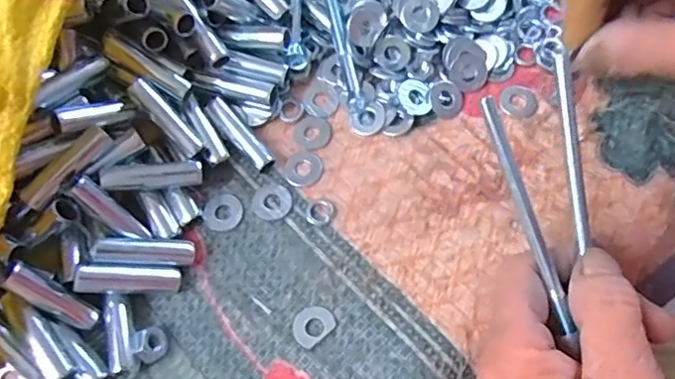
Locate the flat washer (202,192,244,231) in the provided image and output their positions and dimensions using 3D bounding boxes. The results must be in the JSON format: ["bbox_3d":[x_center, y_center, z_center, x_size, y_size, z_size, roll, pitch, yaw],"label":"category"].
[{"bbox_3d":[-0.054,0.011,0.278,0.018,0.004,0.018,-1,69,1],"label":"flat washer"}]

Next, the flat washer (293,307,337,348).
[{"bbox_3d":[-0.011,0.058,0.252,0.018,0.004,0.015,-39,73,-12],"label":"flat washer"}]

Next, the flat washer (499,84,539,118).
[{"bbox_3d":[0.091,-0.044,0.292,0.019,0.004,0.018,-1,69,1],"label":"flat washer"}]

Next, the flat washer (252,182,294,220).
[{"bbox_3d":[-0.031,0.006,0.279,0.019,0.004,0.018,28,72,11],"label":"flat washer"}]

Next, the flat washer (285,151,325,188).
[{"bbox_3d":[-0.016,-0.010,0.285,0.019,0.004,0.018,-1,69,1],"label":"flat washer"}]

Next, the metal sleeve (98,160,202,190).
[{"bbox_3d":[-0.083,-0.006,0.264,0.043,0.007,0.010,-4,73,-18],"label":"metal sleeve"}]

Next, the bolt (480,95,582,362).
[{"bbox_3d":[0.074,0.012,0.224,0.008,0.007,0.097,-20,90,-6],"label":"bolt"}]

